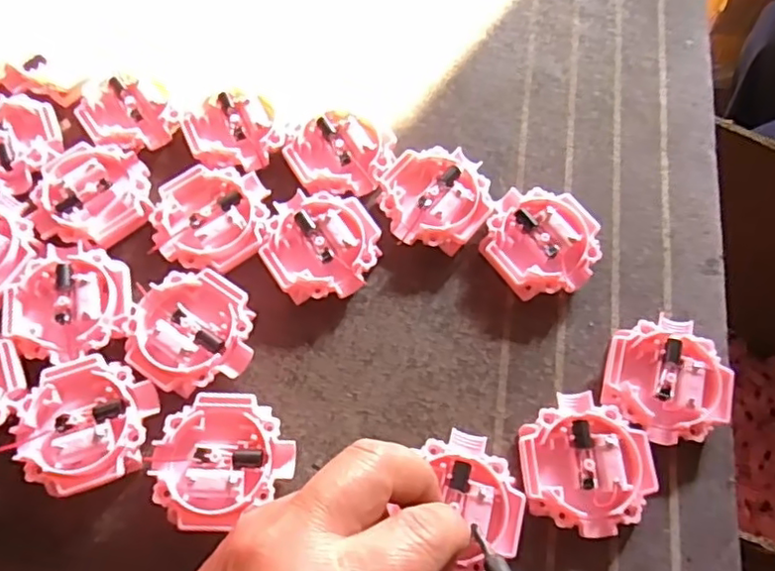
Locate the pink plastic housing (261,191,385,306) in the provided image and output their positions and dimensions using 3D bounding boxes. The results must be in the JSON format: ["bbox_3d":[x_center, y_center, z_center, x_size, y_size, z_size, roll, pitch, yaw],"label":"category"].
[{"bbox_3d":[-0.031,-0.018,0.289,0.052,0.014,0.053,1,67,-1],"label":"pink plastic housing"}]

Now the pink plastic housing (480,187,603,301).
[{"bbox_3d":[0.072,-0.020,0.294,0.052,0.015,0.053,1,67,-1],"label":"pink plastic housing"}]

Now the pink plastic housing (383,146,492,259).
[{"bbox_3d":[0.024,-0.041,0.300,0.050,0.014,0.052,1,67,-1],"label":"pink plastic housing"}]

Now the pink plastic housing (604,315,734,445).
[{"bbox_3d":[0.122,0.041,0.269,0.051,0.015,0.054,15,68,5],"label":"pink plastic housing"}]

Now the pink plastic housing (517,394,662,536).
[{"bbox_3d":[0.081,0.073,0.254,0.051,0.015,0.055,-4,67,-3],"label":"pink plastic housing"}]

